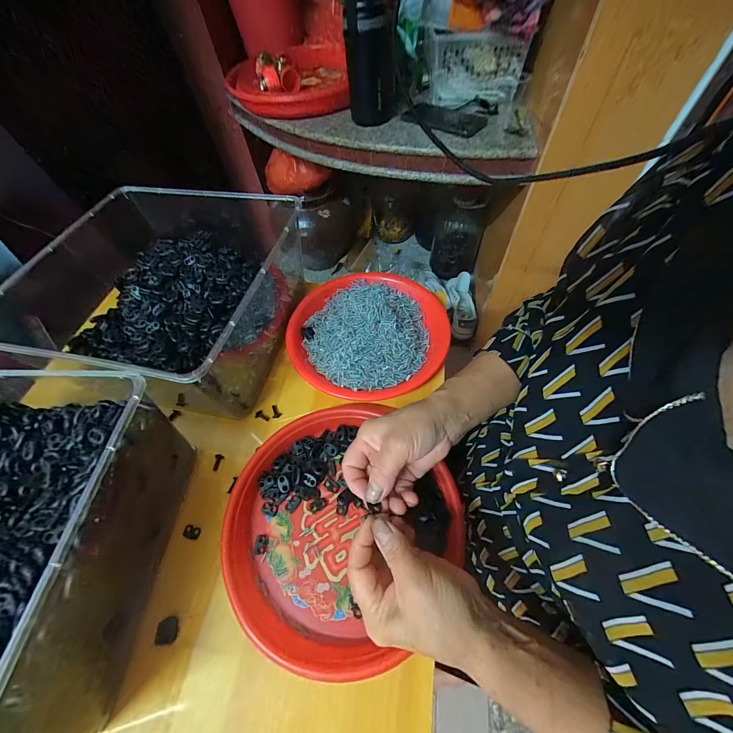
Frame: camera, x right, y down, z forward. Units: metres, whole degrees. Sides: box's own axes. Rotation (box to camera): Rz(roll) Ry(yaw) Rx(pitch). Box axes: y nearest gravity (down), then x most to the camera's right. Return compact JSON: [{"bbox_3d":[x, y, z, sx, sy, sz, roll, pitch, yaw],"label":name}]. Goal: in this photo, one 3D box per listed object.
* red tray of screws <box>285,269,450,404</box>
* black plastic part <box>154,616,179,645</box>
[{"bbox_3d":[0.002,-0.055,0.450,0.221,0.035,0.225,12,62,10],"label":"red tray of screws"},{"bbox_3d":[-0.188,0.249,0.294,0.019,0.004,0.019,-7,61,-1],"label":"black plastic part"}]

